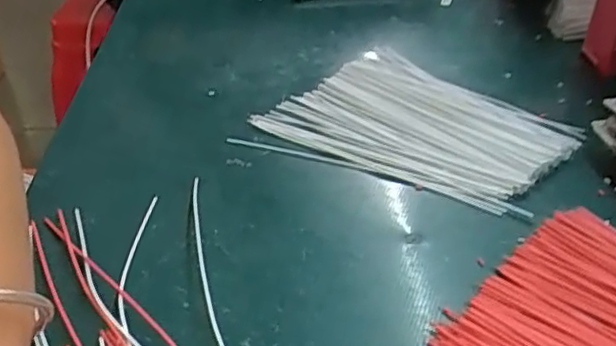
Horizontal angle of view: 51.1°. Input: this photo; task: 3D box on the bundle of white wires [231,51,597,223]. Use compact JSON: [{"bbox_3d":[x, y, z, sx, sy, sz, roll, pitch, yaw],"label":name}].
[{"bbox_3d":[0.061,-0.028,0.361,0.150,0.010,0.119,22,40,28],"label":"bundle of white wires"}]

